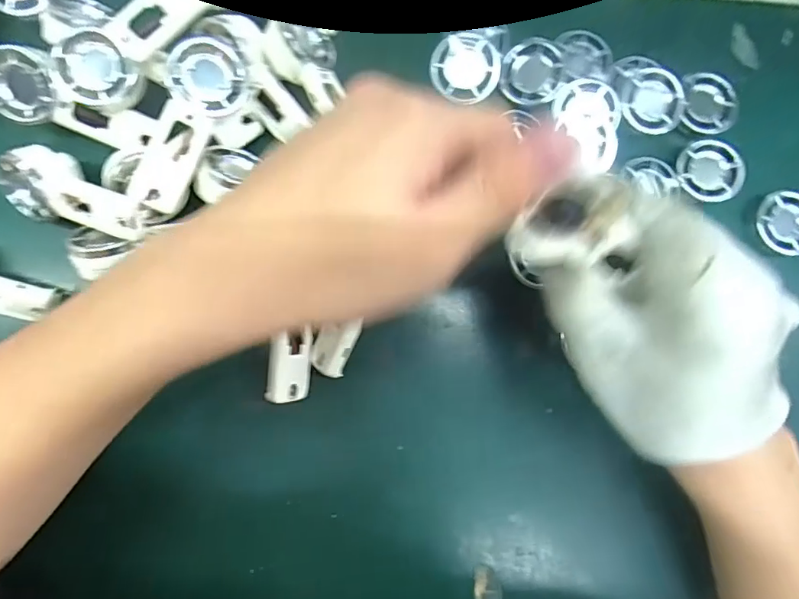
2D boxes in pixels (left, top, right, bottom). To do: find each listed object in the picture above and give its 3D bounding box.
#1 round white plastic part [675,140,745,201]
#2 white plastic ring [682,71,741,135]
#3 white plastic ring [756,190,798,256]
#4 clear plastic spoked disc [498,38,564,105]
[{"bbox_3d":[0.191,-0.079,0.307,0.034,0.010,0.039,-28,86,-5],"label":"round white plastic part"},{"bbox_3d":[0.195,-0.124,0.311,0.034,0.008,0.036,0,84,-3],"label":"white plastic ring"},{"bbox_3d":[0.241,-0.048,0.311,0.037,0.011,0.040,0,84,-3],"label":"white plastic ring"},{"bbox_3d":[0.082,-0.140,0.304,0.036,0.012,0.041,36,84,1],"label":"clear plastic spoked disc"}]

